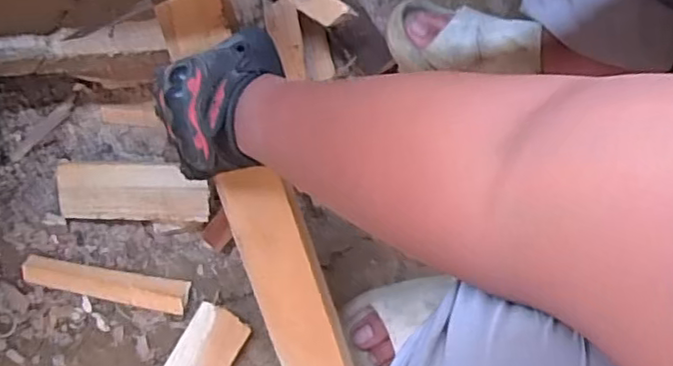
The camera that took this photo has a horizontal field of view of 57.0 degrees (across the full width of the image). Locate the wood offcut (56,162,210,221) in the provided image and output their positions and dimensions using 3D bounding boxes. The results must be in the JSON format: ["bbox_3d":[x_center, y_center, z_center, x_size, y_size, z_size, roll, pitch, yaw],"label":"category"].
[{"bbox_3d":[-0.218,0.009,0.663,0.163,0.011,0.062,0,99,7],"label":"wood offcut"}]

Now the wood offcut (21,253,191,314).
[{"bbox_3d":[-0.249,0.109,0.667,0.180,0.018,0.034,9,79,3],"label":"wood offcut"}]

